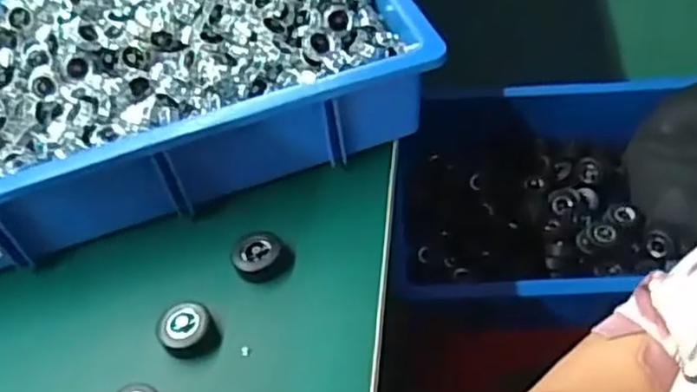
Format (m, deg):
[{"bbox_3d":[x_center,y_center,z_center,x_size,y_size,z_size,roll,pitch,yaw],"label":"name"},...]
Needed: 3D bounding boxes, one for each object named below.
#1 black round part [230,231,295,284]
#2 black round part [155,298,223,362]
[{"bbox_3d":[-0.065,0.045,0.509,0.043,0.021,0.033,-20,51,-11],"label":"black round part"},{"bbox_3d":[-0.113,0.094,0.473,0.037,0.020,0.038,-3,50,4],"label":"black round part"}]

